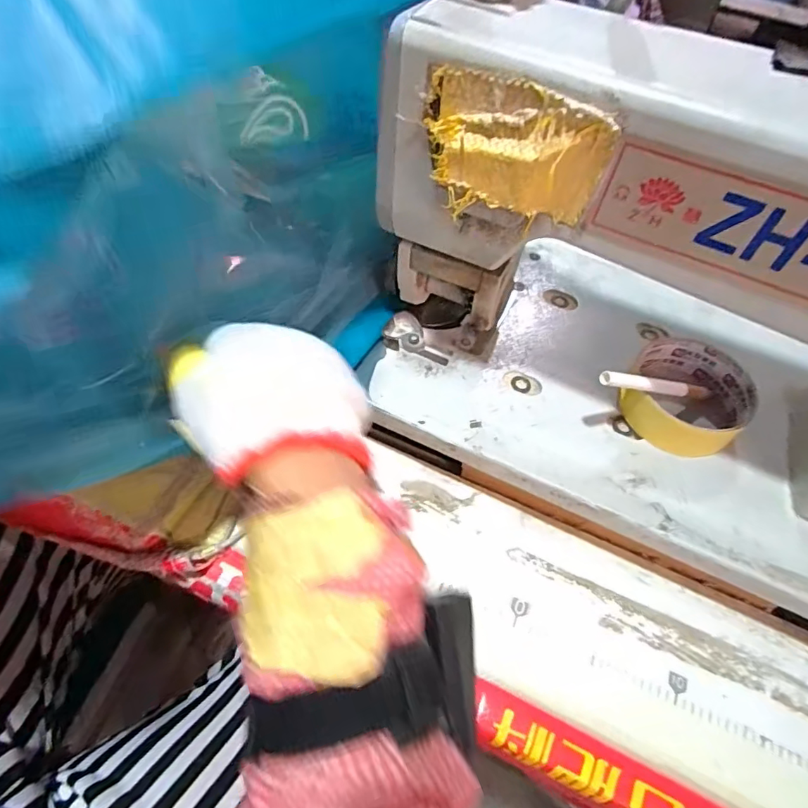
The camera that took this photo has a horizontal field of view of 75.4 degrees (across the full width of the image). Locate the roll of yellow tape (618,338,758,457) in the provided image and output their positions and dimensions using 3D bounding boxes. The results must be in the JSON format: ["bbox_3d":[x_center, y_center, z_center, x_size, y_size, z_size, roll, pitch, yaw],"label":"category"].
[{"bbox_3d":[0.194,-0.008,0.357,0.082,0.031,0.077,2,56,-3],"label":"roll of yellow tape"}]

